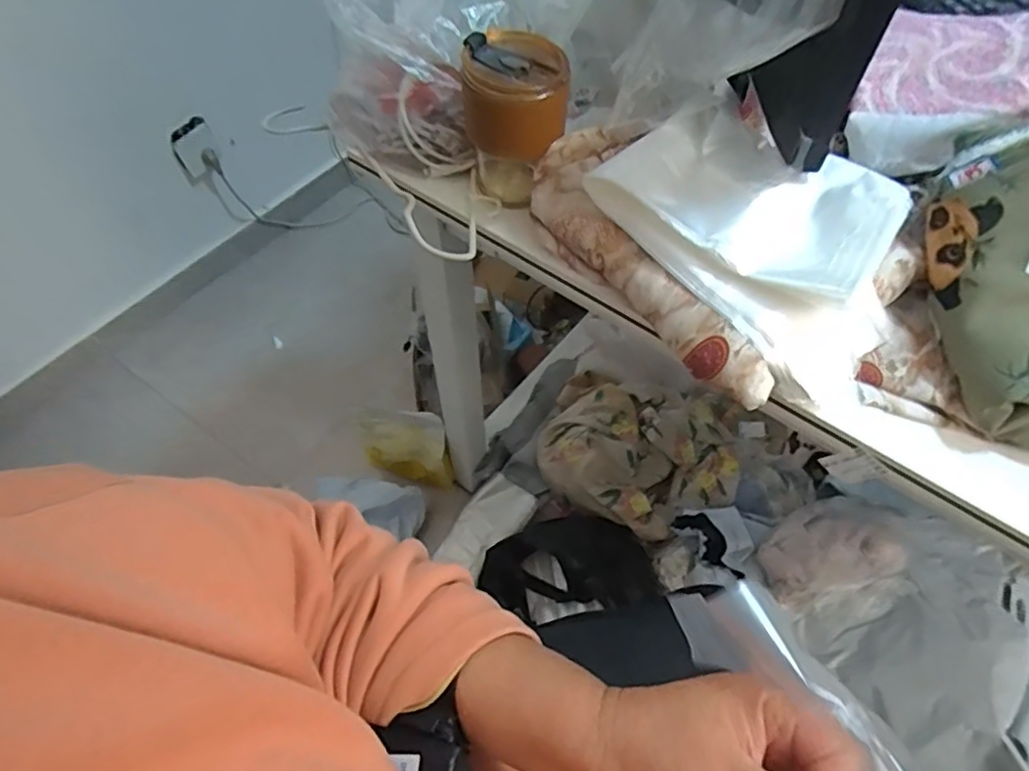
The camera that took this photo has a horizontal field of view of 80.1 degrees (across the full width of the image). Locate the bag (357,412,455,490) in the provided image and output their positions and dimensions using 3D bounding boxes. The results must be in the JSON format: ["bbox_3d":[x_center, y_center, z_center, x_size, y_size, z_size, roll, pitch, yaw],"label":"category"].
[{"bbox_3d":[-0.206,0.114,1.143,0.186,0.179,0.067,7,56,4],"label":"bag"}]

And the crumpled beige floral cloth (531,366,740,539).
[{"bbox_3d":[0.226,0.124,1.115,0.343,0.084,0.277,12,57,8],"label":"crumpled beige floral cloth"}]

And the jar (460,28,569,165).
[{"bbox_3d":[-0.001,-0.245,0.514,0.081,0.074,0.085,0,56,0],"label":"jar"}]

